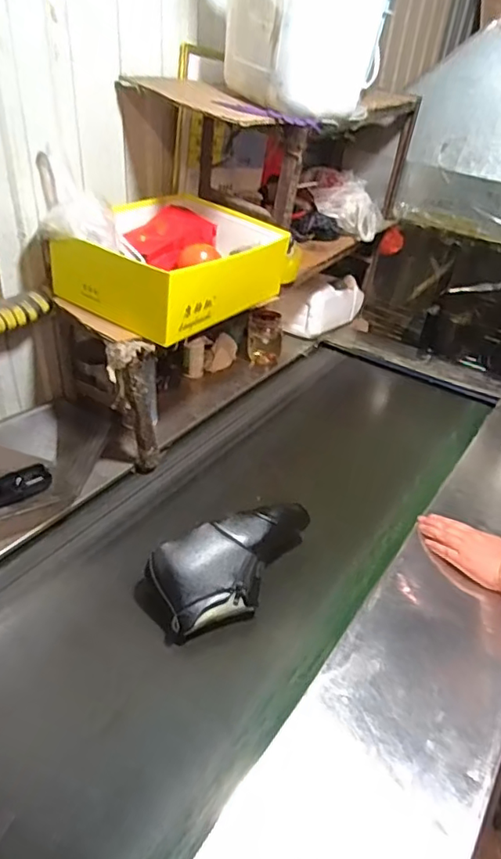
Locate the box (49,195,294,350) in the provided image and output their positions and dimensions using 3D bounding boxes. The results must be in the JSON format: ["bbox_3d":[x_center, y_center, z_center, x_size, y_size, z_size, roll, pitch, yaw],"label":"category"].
[{"bbox_3d":[-0.116,-0.314,1.054,0.299,0.129,0.423,26,41,25],"label":"box"}]

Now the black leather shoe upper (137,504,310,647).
[{"bbox_3d":[-0.011,0.214,0.900,0.305,0.104,0.136,-19,44,-31],"label":"black leather shoe upper"}]

